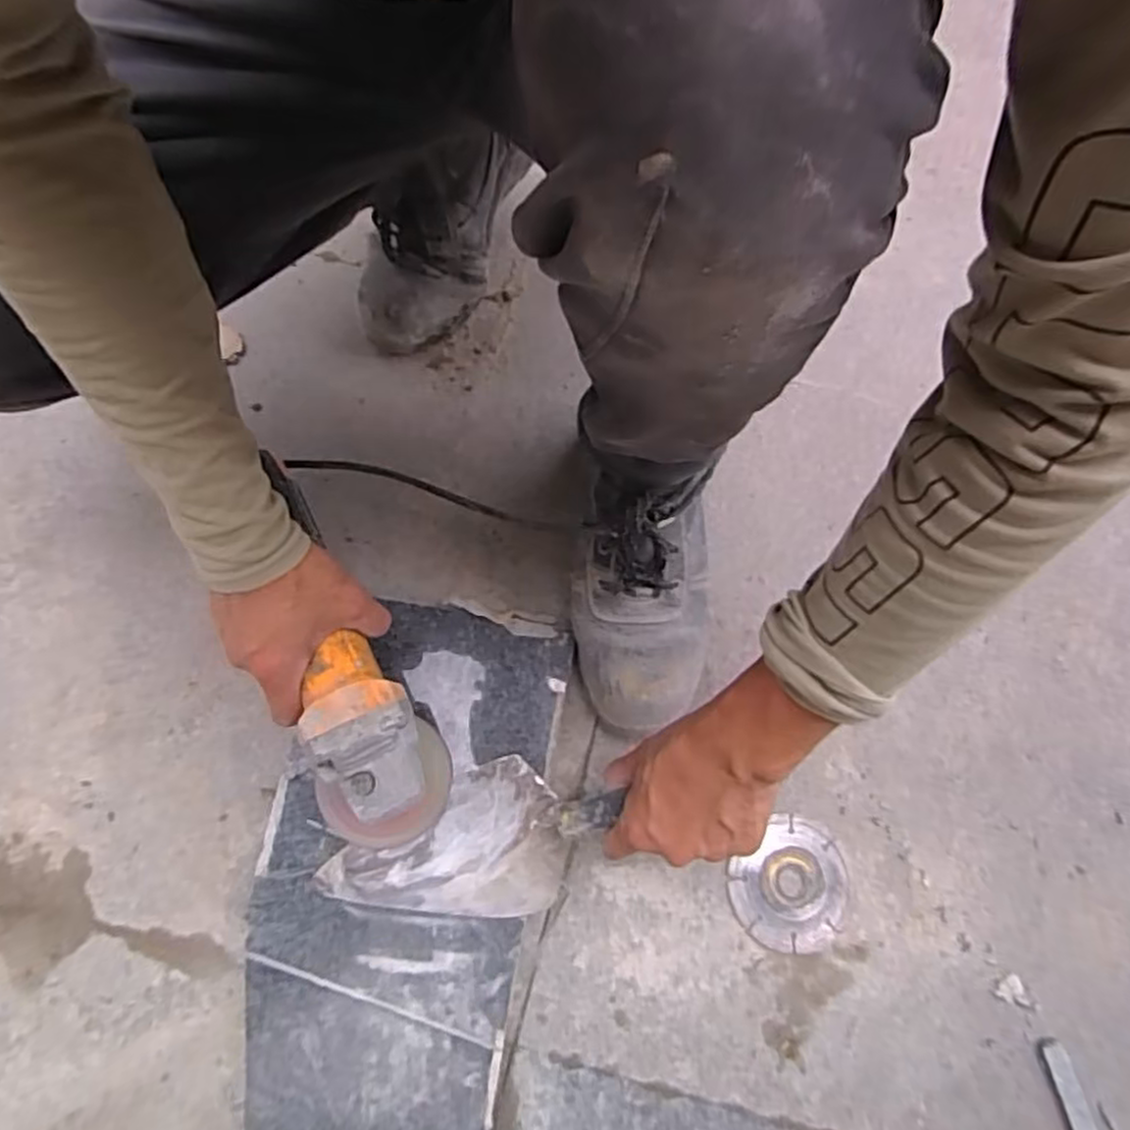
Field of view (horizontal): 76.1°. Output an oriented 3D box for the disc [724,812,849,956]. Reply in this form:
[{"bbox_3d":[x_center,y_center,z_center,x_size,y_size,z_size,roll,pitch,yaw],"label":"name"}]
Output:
[{"bbox_3d":[0.177,0.247,0.561,0.088,0.004,0.096,0,74,-1],"label":"disc"}]

